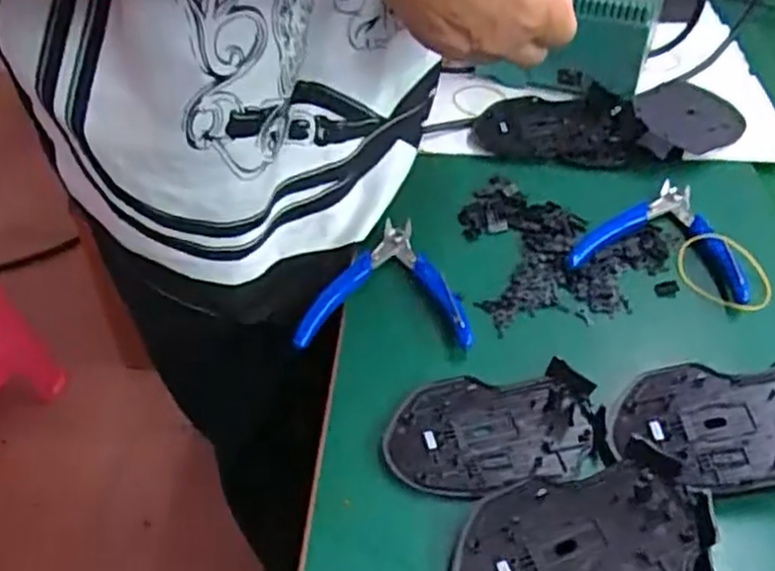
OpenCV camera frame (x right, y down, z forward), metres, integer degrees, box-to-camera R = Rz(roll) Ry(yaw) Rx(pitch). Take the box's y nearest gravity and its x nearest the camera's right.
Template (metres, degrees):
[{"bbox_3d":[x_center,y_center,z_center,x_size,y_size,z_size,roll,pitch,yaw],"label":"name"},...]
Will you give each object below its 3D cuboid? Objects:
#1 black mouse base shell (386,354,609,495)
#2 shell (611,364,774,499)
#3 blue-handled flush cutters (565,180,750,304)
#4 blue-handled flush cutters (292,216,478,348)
[{"bbox_3d":[0.057,0.080,0.400,0.113,0.019,0.072,-5,44,-5],"label":"black mouse base shell"},{"bbox_3d":[0.175,0.070,0.378,0.111,0.012,0.075,-12,49,8],"label":"shell"},{"bbox_3d":[0.189,-0.039,0.504,0.109,0.017,0.104,16,45,15],"label":"blue-handled flush cutters"},{"bbox_3d":[0.000,-0.004,0.484,0.105,0.012,0.111,2,44,2],"label":"blue-handled flush cutters"}]

